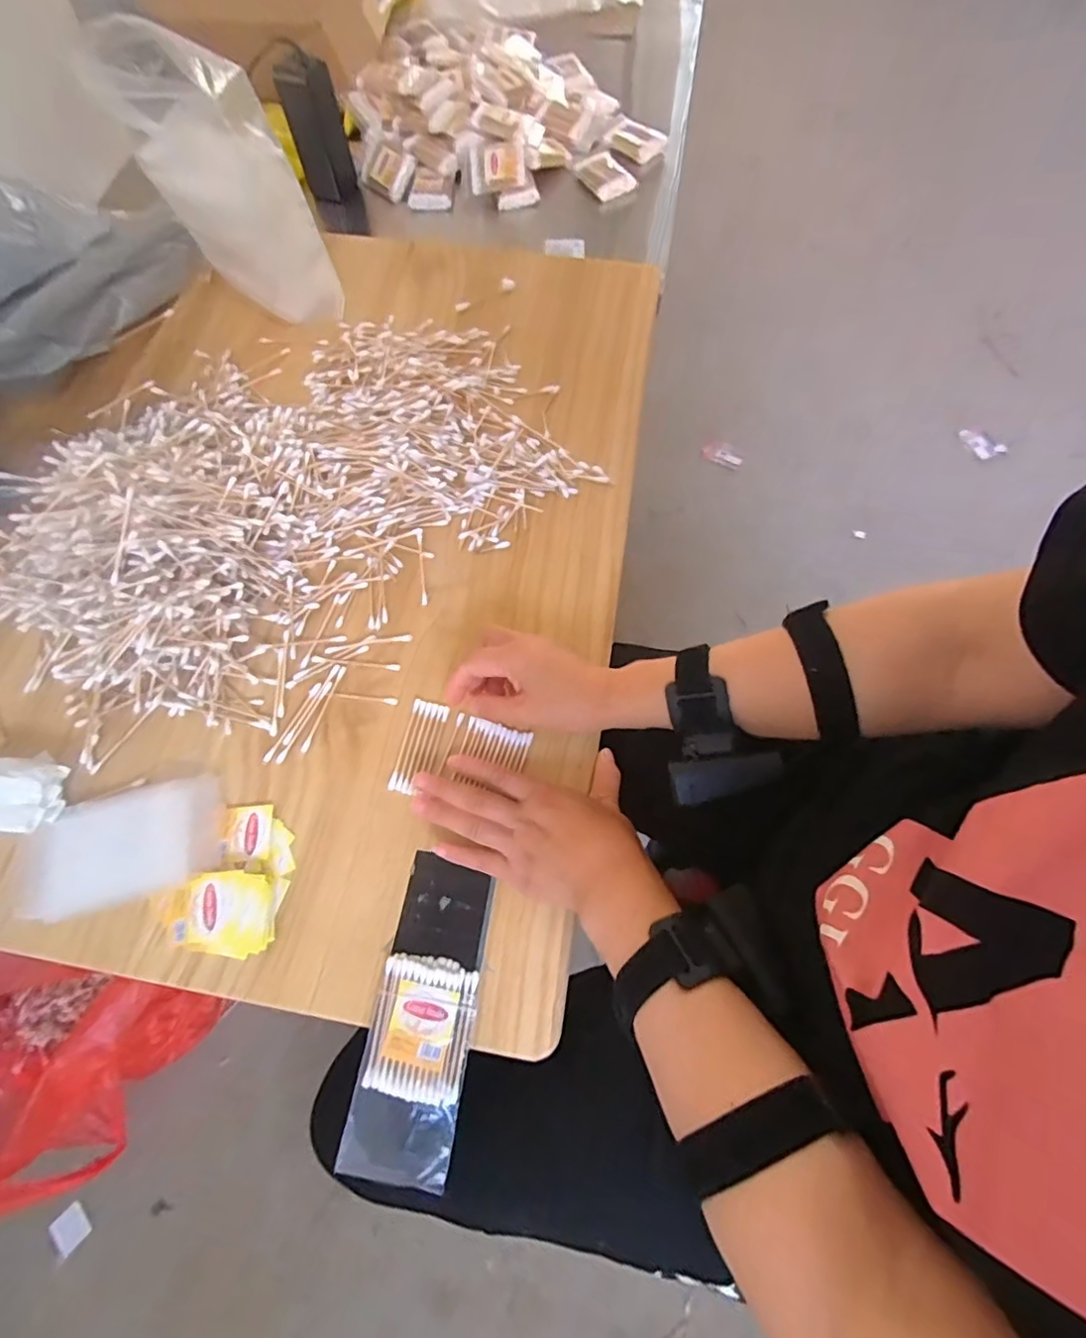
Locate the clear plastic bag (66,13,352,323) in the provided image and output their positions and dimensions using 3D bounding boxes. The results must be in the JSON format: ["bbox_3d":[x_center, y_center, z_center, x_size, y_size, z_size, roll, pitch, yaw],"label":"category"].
[{"bbox_3d":[-0.295,-0.441,0.526,0.142,0.208,0.078,15,69,5],"label":"clear plastic bag"}]

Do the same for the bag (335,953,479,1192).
[{"bbox_3d":[-0.080,0.242,0.348,0.064,0.010,0.114,8,69,4],"label":"bag"}]

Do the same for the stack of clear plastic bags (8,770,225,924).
[{"bbox_3d":[-0.297,0.125,0.400,0.130,0.014,0.079,-14,69,-5],"label":"stack of clear plastic bags"}]

